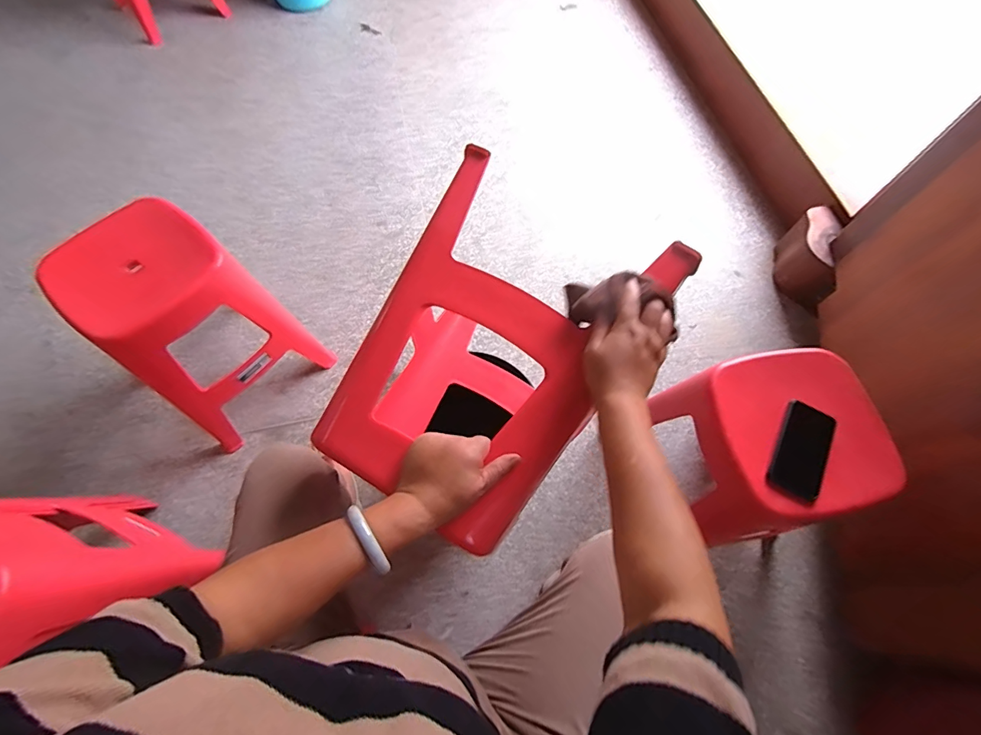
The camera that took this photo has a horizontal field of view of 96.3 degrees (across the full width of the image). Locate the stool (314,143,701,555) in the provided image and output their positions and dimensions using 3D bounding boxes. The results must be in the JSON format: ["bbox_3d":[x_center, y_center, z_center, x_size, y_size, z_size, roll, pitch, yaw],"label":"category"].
[{"bbox_3d":[-0.012,0.010,0.703,0.348,0.372,0.441,32,70,12],"label":"stool"}]

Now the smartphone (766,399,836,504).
[{"bbox_3d":[0.520,0.137,0.731,0.083,0.014,0.172,30,70,11],"label":"smartphone"}]

